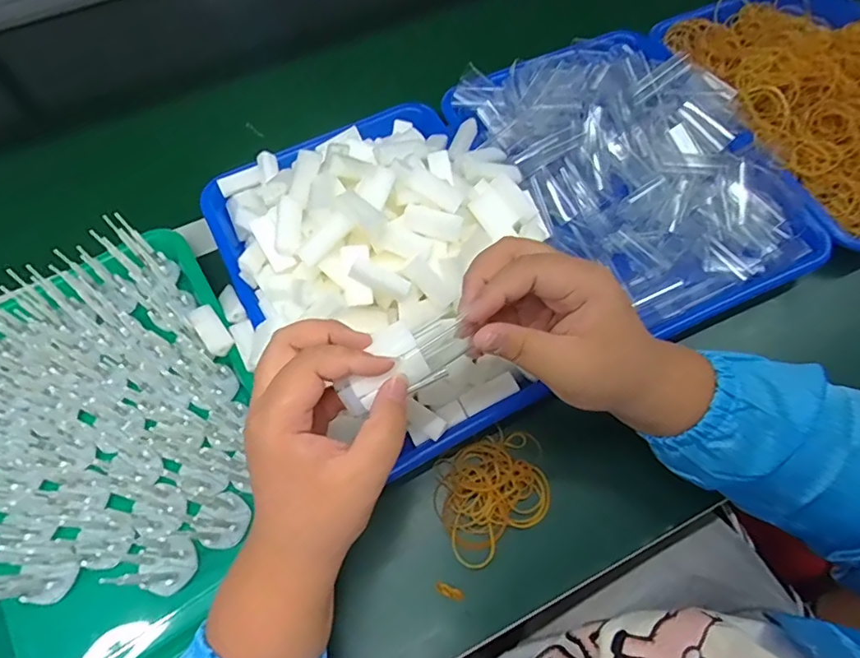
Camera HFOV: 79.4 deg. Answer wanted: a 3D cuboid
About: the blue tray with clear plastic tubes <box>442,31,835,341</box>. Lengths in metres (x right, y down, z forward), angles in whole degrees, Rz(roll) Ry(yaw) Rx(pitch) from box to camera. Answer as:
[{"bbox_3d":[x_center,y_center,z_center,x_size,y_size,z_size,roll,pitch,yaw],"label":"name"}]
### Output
[{"bbox_3d":[0.185,-0.157,0.481,0.230,0.064,0.323,-23,66,-10],"label":"blue tray with clear plastic tubes"}]

